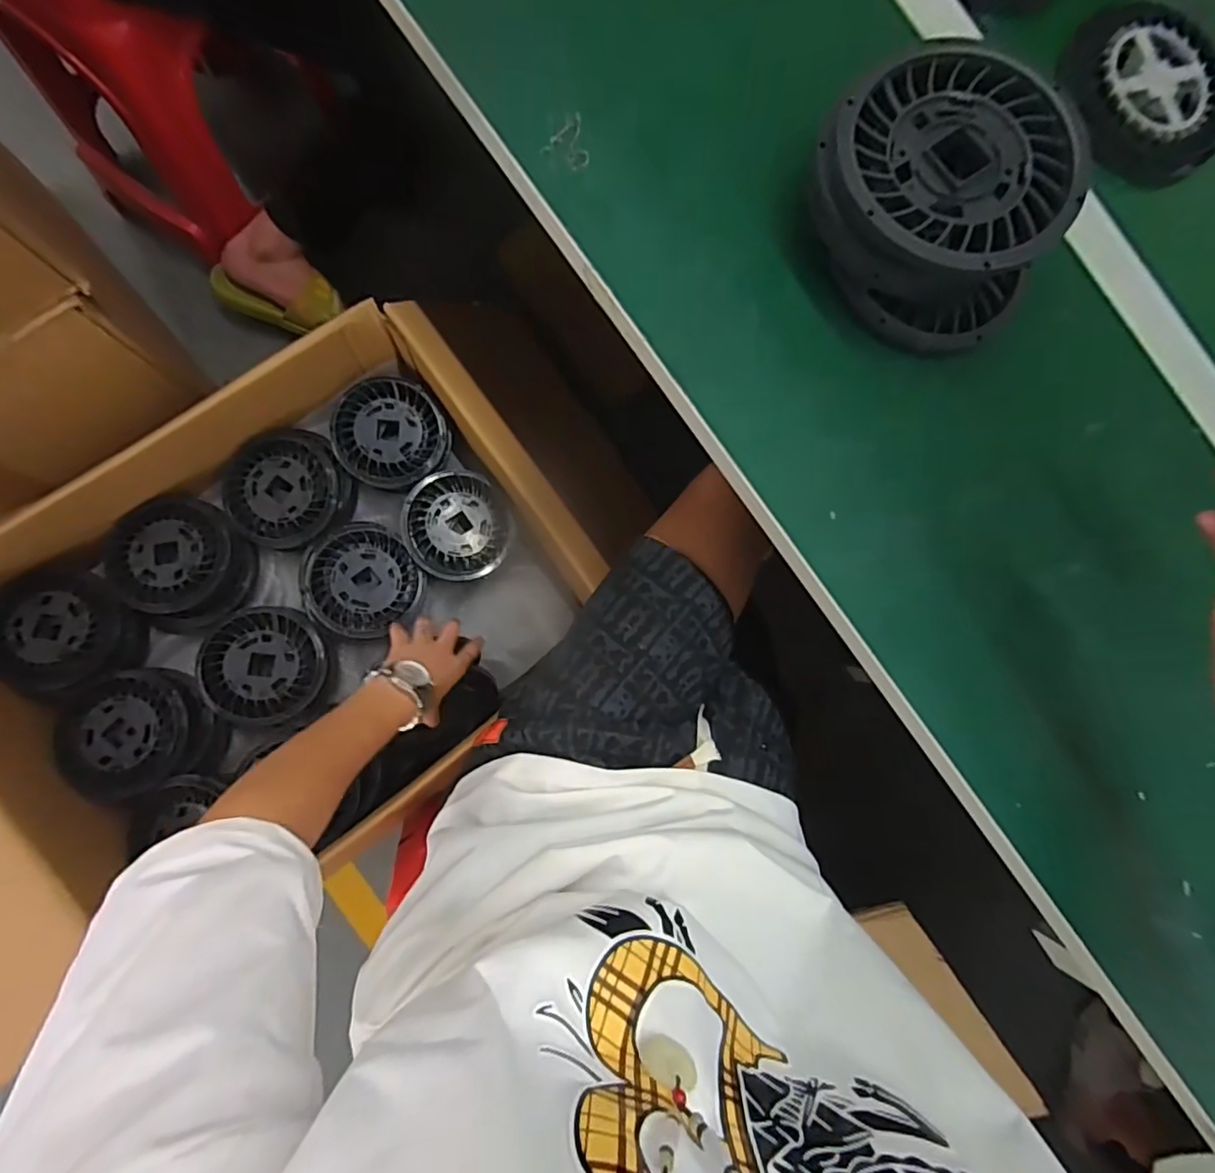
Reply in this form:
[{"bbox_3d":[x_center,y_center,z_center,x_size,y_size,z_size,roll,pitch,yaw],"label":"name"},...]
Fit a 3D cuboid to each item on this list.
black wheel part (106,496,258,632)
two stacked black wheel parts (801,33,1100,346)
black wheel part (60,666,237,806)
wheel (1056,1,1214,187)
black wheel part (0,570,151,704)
[{"bbox_3d":[-0.499,-0.027,0.674,0.150,0.057,0.155,-2,85,-8],"label":"black wheel part"},{"bbox_3d":[0.192,-0.218,0.333,0.140,0.068,0.152,-37,90,-9],"label":"two stacked black wheel parts"},{"bbox_3d":[-0.522,0.163,0.642,0.156,0.058,0.138,-7,85,-8],"label":"black wheel part"},{"bbox_3d":[0.389,-0.364,0.419,0.113,0.029,0.109,1,84,-7],"label":"wheel"},{"bbox_3d":[-0.606,0.055,0.640,0.127,0.050,0.135,1,84,-7],"label":"black wheel part"}]

